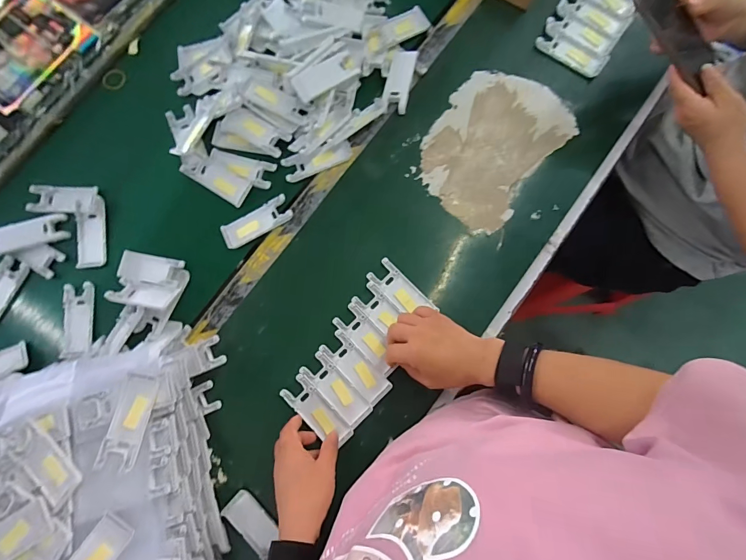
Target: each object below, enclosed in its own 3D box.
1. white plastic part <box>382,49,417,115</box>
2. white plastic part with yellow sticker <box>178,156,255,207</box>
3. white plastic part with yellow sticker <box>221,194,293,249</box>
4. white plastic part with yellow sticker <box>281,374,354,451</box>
[{"bbox_3d":[0.040,-0.302,0.585,0.038,0.018,0.095,12,80,3],"label":"white plastic part"},{"bbox_3d":[-0.239,-0.155,0.580,0.112,0.008,0.043,30,81,6],"label":"white plastic part with yellow sticker"},{"bbox_3d":[-0.172,-0.085,0.567,0.104,0.005,0.038,-29,80,-4],"label":"white plastic part with yellow sticker"},{"bbox_3d":[-0.074,0.177,0.515,0.105,0.010,0.044,37,82,11],"label":"white plastic part with yellow sticker"}]

